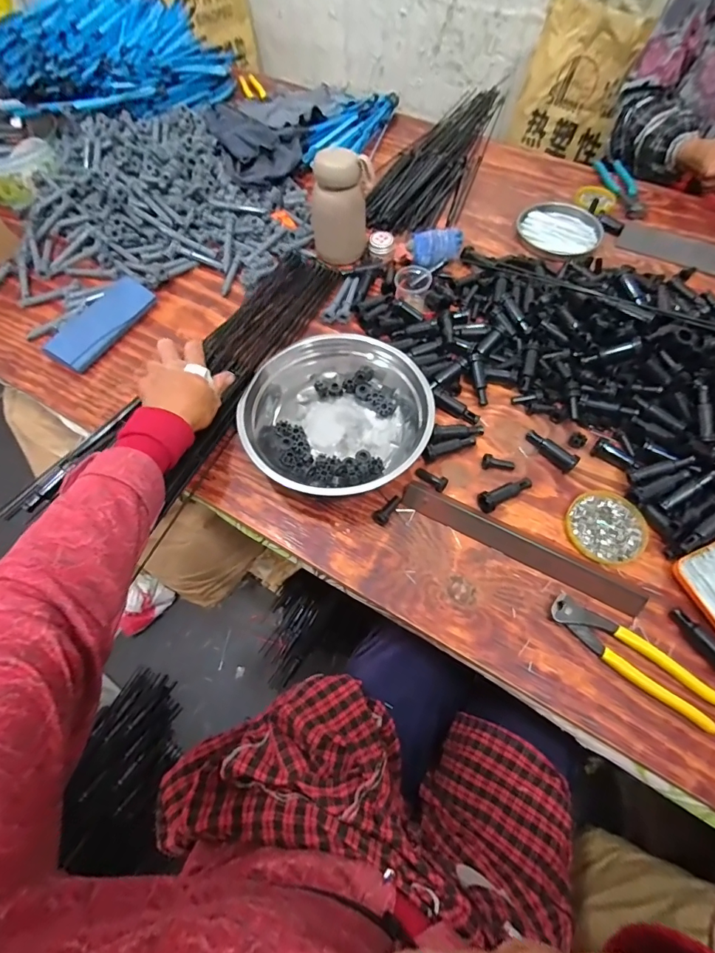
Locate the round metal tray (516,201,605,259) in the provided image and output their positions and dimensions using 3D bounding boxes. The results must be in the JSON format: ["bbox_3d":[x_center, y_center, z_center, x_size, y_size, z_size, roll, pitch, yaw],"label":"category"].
[{"bbox_3d":[0.334,-0.411,0.732,0.135,0.022,0.135,-1,63,1],"label":"round metal tray"}]

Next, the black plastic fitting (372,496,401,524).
[{"bbox_3d":[0.034,0.038,0.501,0.017,0.020,0.043,33,56,17],"label":"black plastic fitting"}]

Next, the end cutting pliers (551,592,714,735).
[{"bbox_3d":[0.267,0.173,0.424,0.163,0.018,0.039,35,69,18],"label":"end cutting pliers"}]

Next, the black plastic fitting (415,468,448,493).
[{"bbox_3d":[0.088,0.001,0.519,0.041,0.013,0.018,36,69,18],"label":"black plastic fitting"}]

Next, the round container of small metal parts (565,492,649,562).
[{"bbox_3d":[0.278,0.056,0.490,0.088,0.007,0.081,-1,63,1],"label":"round container of small metal parts"}]

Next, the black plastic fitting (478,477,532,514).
[{"bbox_3d":[0.172,0.016,0.503,0.072,0.018,0.021,-27,65,-12],"label":"black plastic fitting"}]

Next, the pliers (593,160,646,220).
[{"bbox_3d":[0.475,-0.519,0.791,0.057,0.024,0.160,-7,63,-3],"label":"pliers"}]

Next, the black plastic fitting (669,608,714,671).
[{"bbox_3d":[0.339,0.162,0.431,0.018,0.016,0.067,-25,53,-11],"label":"black plastic fitting"}]

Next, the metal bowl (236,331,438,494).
[{"bbox_3d":[-0.024,-0.067,0.525,0.219,0.066,0.199,7,63,5],"label":"metal bowl"}]

